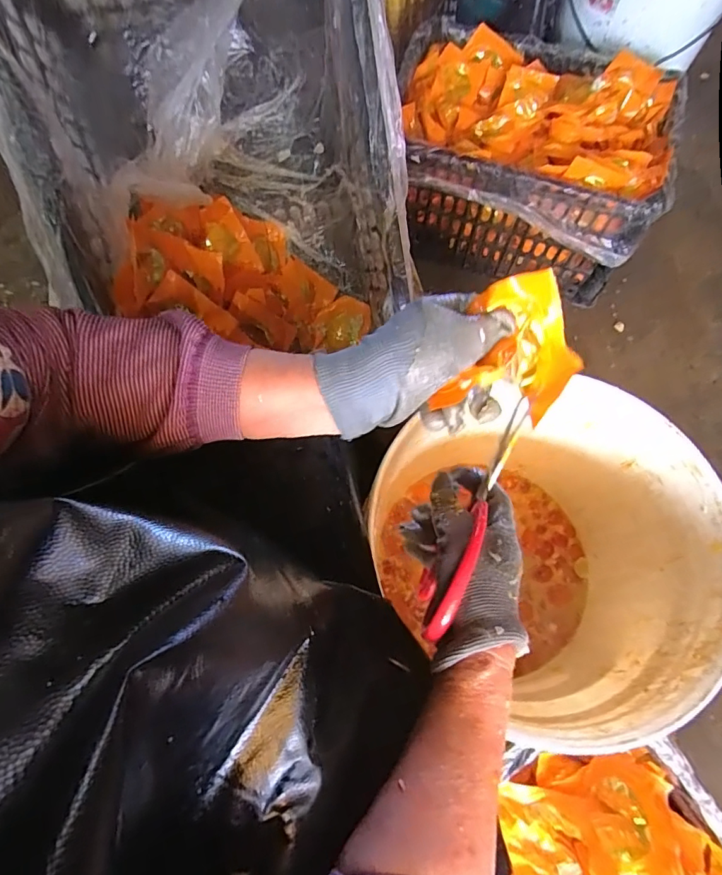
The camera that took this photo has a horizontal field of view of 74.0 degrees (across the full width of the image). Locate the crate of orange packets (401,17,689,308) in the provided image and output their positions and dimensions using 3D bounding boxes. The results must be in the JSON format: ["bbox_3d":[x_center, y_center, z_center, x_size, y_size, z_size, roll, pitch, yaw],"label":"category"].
[{"bbox_3d":[0.271,-0.483,0.847,0.435,0.227,0.307,18,72,6],"label":"crate of orange packets"}]

